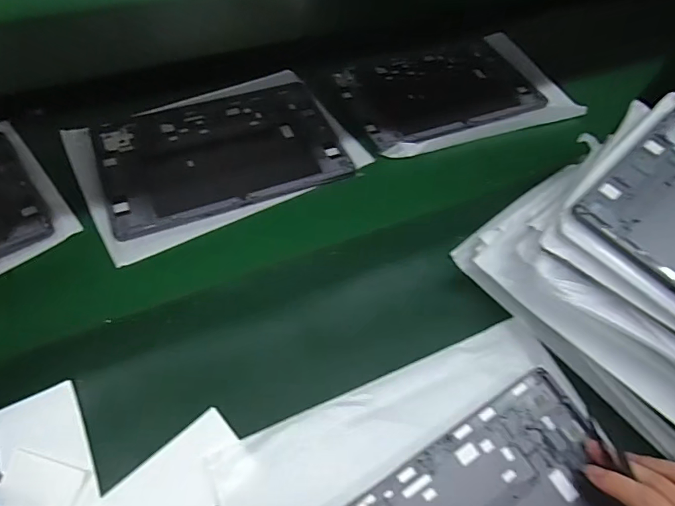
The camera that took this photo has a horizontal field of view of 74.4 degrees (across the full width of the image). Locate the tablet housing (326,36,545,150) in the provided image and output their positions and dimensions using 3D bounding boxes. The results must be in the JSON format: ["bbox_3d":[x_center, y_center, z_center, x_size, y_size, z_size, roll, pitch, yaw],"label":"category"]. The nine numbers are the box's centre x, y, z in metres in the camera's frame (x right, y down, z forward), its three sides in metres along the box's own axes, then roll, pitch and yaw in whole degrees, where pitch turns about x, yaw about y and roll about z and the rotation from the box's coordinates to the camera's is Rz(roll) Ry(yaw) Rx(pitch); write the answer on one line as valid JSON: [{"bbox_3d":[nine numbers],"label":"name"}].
[{"bbox_3d":[0.130,-0.221,0.589,0.254,0.014,0.173,-19,60,-17],"label":"tablet housing"}]

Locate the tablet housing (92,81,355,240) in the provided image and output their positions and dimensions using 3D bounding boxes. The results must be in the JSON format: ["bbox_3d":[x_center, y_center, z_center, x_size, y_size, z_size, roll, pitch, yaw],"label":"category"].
[{"bbox_3d":[-0.130,-0.118,0.499,0.251,0.008,0.174,-19,60,-17],"label":"tablet housing"}]

